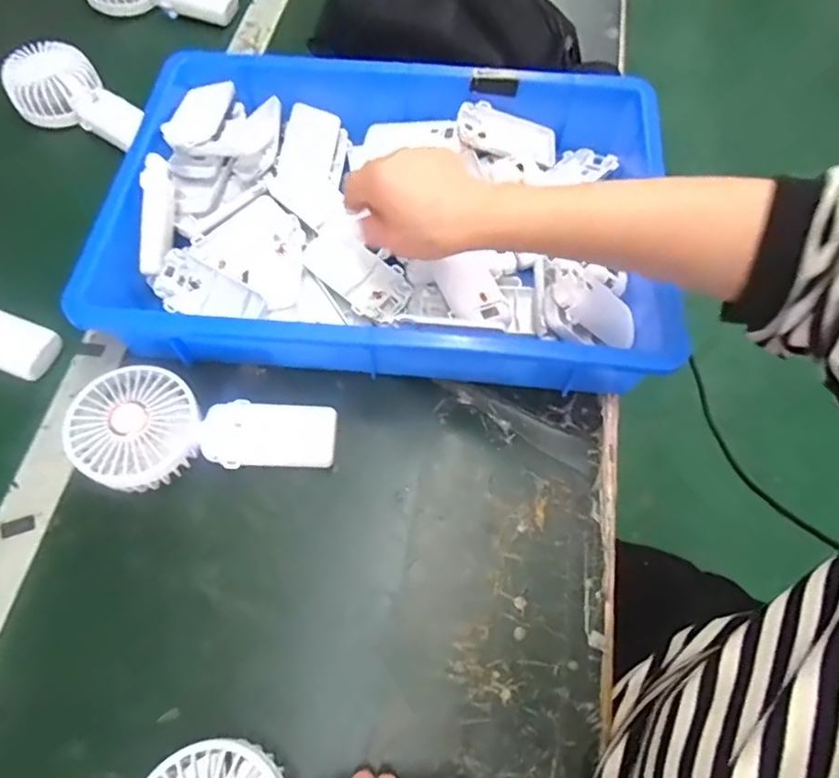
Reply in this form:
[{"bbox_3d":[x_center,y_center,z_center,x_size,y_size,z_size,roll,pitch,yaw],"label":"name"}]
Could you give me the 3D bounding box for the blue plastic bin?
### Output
[{"bbox_3d":[-0.022,-0.147,0.474,0.405,0.090,0.285,6,64,3],"label":"blue plastic bin"}]

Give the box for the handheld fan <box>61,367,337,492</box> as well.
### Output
[{"bbox_3d":[-0.153,0.039,0.405,0.174,0.054,0.083,9,64,5],"label":"handheld fan"}]

